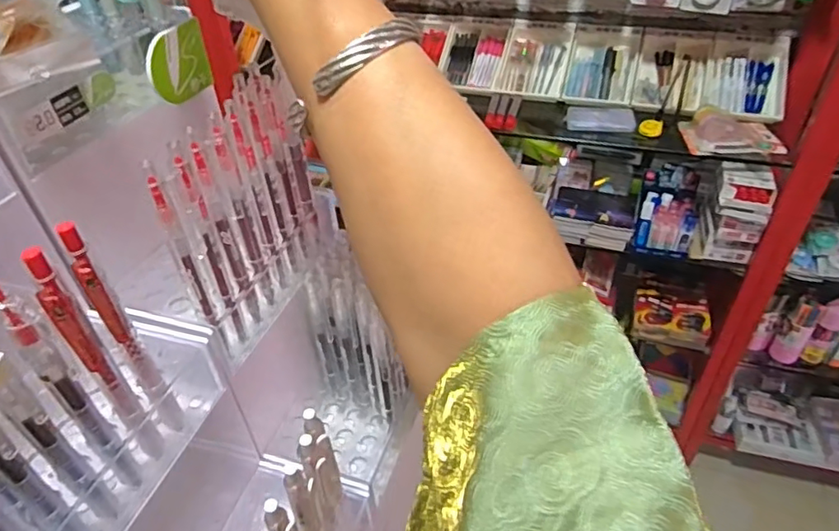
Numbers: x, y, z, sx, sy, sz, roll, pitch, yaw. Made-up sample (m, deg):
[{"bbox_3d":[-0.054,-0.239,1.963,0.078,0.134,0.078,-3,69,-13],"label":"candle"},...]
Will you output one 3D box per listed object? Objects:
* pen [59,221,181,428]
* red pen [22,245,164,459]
[{"bbox_3d":[-0.135,0.035,0.263,0.010,0.127,0.012,-25,45,-24],"label":"pen"},{"bbox_3d":[-0.140,0.047,0.253,0.011,0.132,0.011,-29,47,-28],"label":"red pen"}]

